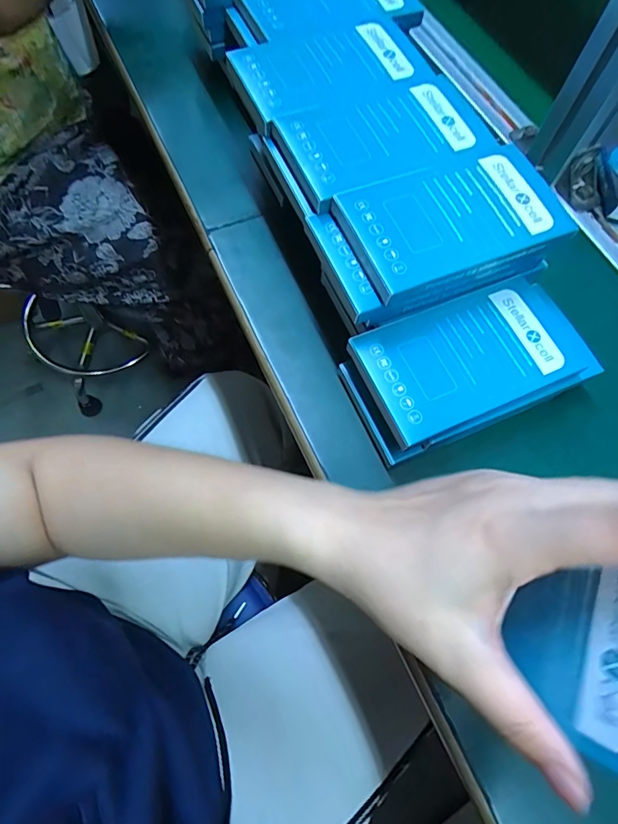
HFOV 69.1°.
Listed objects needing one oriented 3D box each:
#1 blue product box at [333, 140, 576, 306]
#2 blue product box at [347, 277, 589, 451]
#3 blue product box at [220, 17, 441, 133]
[{"bbox_3d":[0.090,-0.120,0.280,0.132,0.016,0.077,-21,70,-8],"label":"blue product box"},{"bbox_3d":[0.106,-0.036,0.290,0.142,0.014,0.078,-21,71,-11],"label":"blue product box"},{"bbox_3d":[0.015,-0.254,0.329,0.144,0.011,0.085,-22,69,-12],"label":"blue product box"}]

